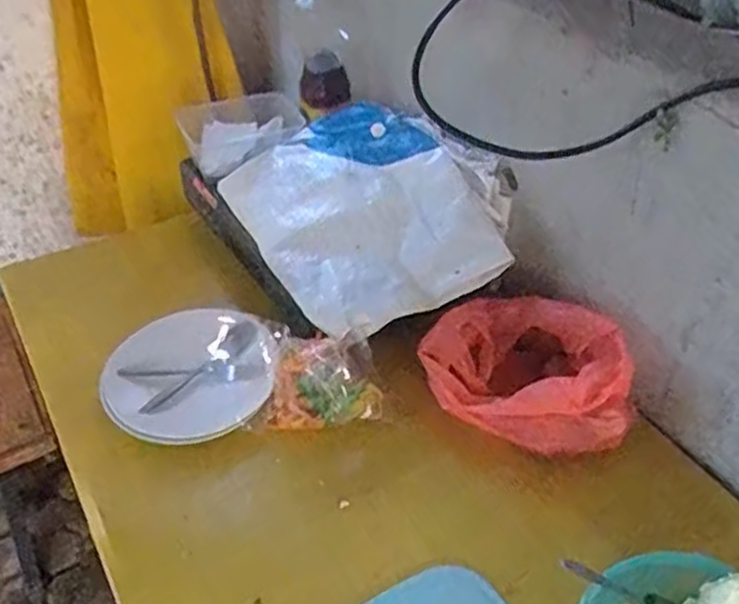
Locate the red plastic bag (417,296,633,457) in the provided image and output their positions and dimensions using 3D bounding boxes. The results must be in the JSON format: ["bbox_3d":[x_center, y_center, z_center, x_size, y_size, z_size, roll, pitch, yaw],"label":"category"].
[{"bbox_3d":[0.183,0.069,0.840,0.227,0.081,0.167,15,45,17],"label":"red plastic bag"}]

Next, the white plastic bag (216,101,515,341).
[{"bbox_3d":[-0.024,-0.127,0.942,0.262,0.091,0.345,-18,45,-17],"label":"white plastic bag"}]

